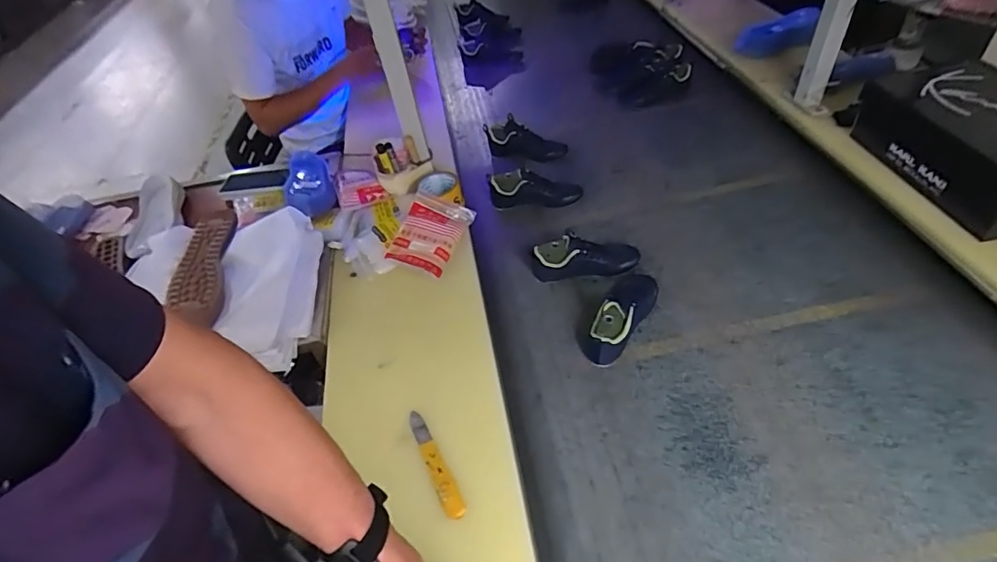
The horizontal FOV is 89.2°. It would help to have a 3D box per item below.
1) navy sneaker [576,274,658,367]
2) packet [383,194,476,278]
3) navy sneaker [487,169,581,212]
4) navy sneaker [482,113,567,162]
[{"bbox_3d":[0.201,0.036,0.829,0.081,0.064,0.194,23,54,28],"label":"navy sneaker"},{"bbox_3d":[-0.132,-0.094,0.941,0.115,0.036,0.162,11,49,16],"label":"packet"},{"bbox_3d":[0.079,-0.193,1.071,0.197,0.071,0.064,-5,46,5],"label":"navy sneaker"},{"bbox_3d":[0.057,-0.325,1.181,0.211,0.085,0.067,11,50,20],"label":"navy sneaker"}]

